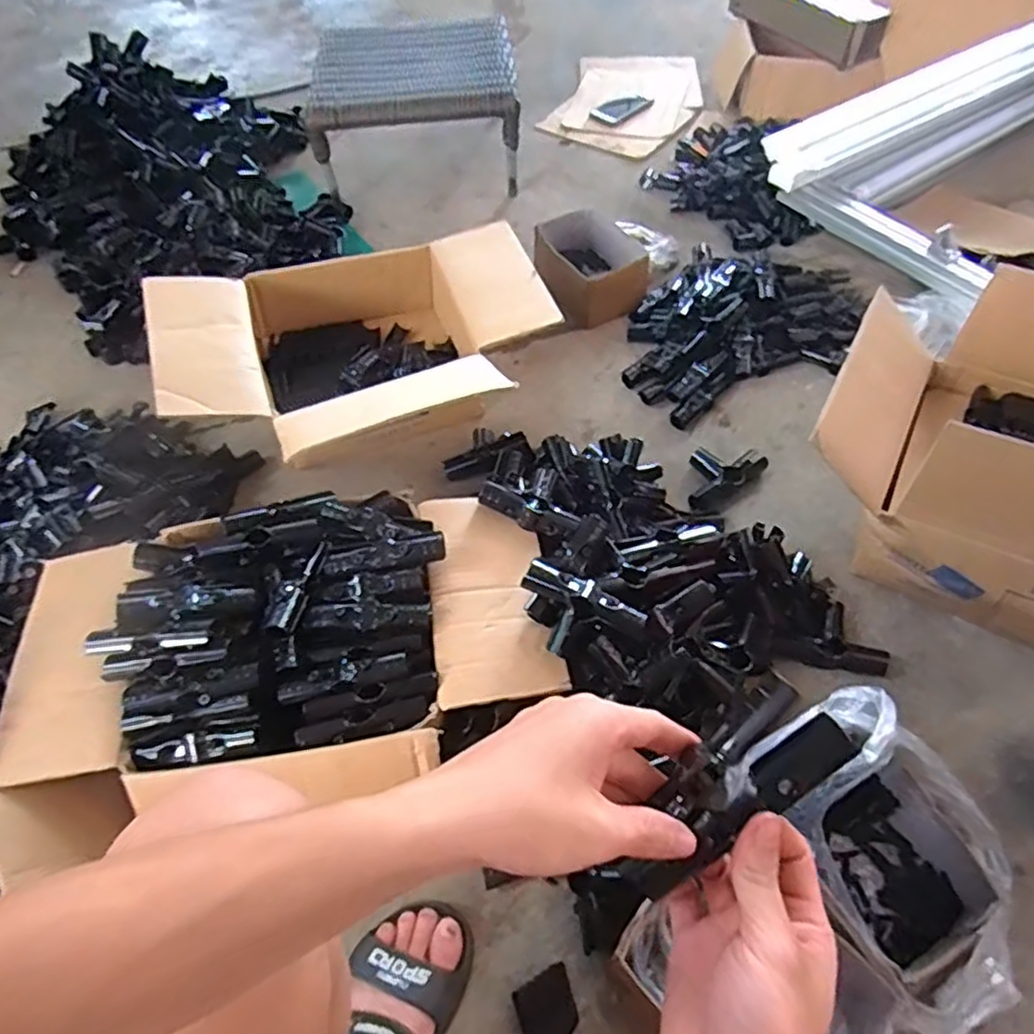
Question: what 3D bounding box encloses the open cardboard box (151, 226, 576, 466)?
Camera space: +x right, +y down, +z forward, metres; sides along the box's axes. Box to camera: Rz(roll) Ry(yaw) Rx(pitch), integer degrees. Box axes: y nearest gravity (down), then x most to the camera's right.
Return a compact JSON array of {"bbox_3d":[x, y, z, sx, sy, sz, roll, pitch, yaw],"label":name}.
[{"bbox_3d":[-0.218,-0.229,1.032,0.543,0.209,0.386,-22,57,-13],"label":"open cardboard box"}]

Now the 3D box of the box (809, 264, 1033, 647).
[{"bbox_3d":[0.637,-0.079,0.882,0.457,0.244,0.380,24,59,17],"label":"box"}]

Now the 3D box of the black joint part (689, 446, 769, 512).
[{"bbox_3d":[0.296,-0.065,1.007,0.144,0.035,0.088,-29,59,-17],"label":"black joint part"}]

